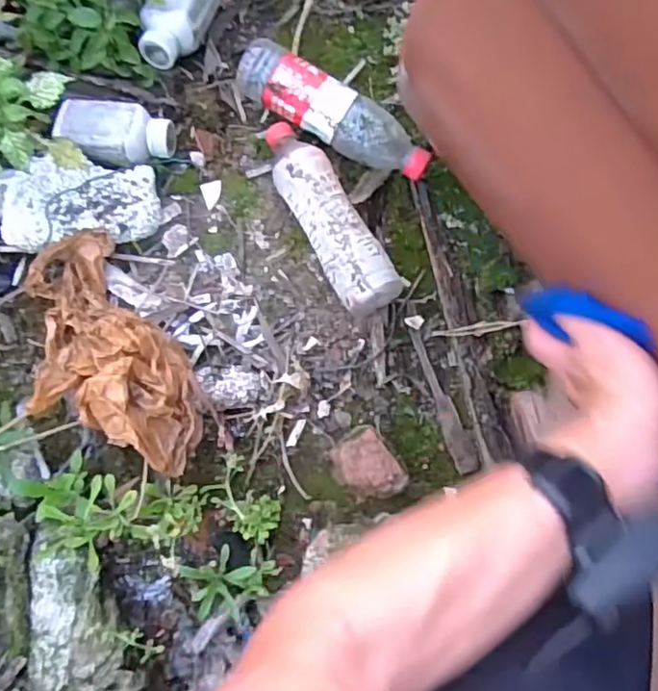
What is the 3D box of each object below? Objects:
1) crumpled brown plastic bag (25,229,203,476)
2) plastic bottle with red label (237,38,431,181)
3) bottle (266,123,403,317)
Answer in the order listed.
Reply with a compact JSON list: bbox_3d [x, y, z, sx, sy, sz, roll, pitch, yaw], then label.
[{"bbox_3d":[-0.222,0.017,0.601,0.135,0.073,0.255,-33,84,-3],"label":"crumpled brown plastic bag"},{"bbox_3d":[0.006,-0.252,0.687,0.227,0.064,0.066,30,85,3],"label":"plastic bottle with red label"},{"bbox_3d":[-0.003,-0.140,0.670,0.062,0.071,0.227,-28,84,-3],"label":"bottle"}]

